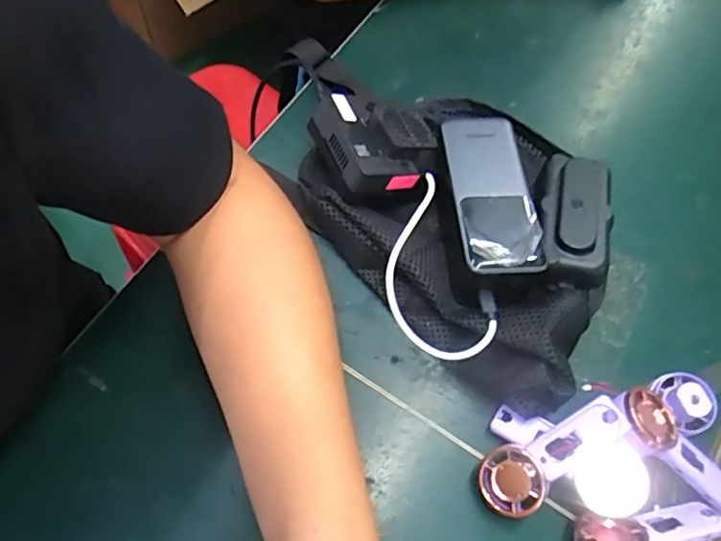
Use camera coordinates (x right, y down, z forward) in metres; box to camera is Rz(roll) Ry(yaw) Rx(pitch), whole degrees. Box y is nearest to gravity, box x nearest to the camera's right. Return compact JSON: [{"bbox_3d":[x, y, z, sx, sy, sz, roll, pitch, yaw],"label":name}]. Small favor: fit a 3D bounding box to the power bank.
[{"bbox_3d":[0.090,-0.053,0.390,0.052,0.019,0.123,-4,66,-5],"label":"power bank"}]

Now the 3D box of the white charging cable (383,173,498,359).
[{"bbox_3d":[0.044,0.000,0.388,0.065,0.017,0.127,-18,68,-11],"label":"white charging cable"}]

